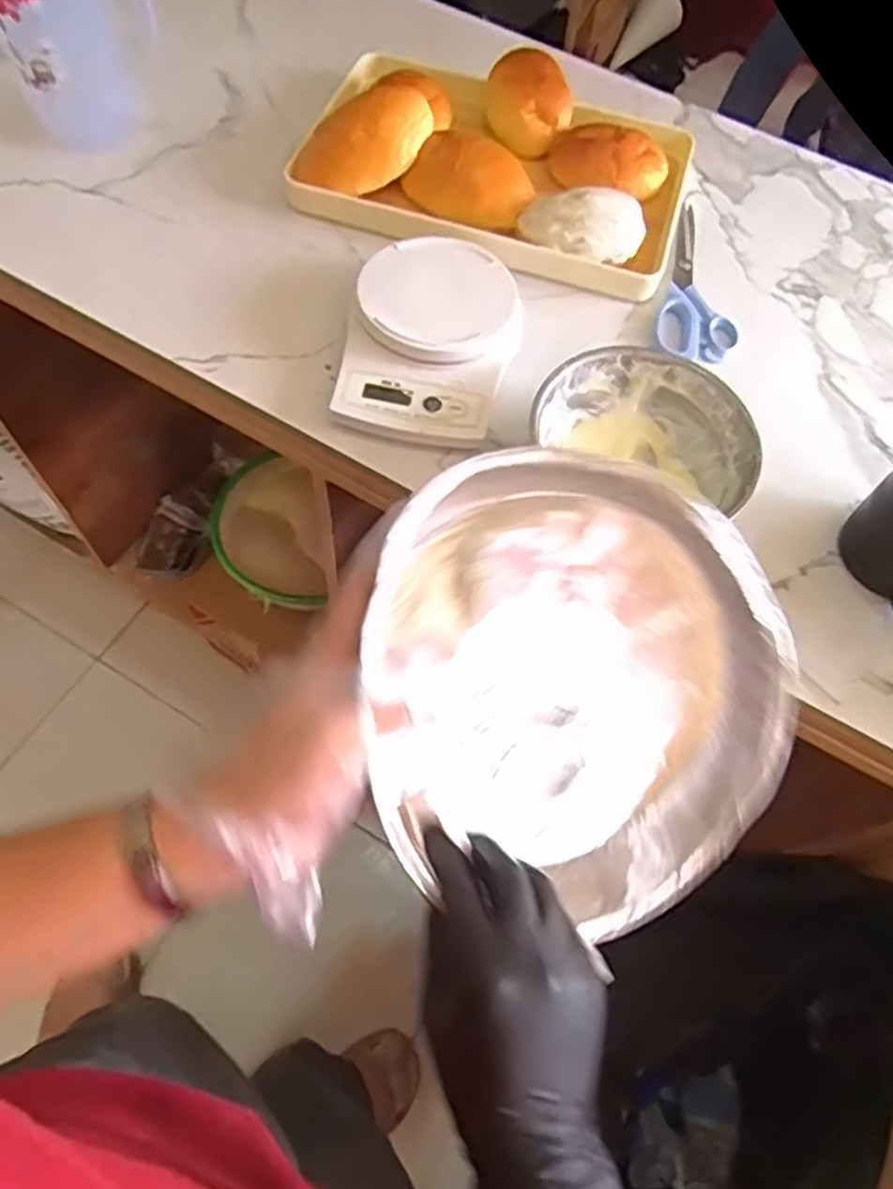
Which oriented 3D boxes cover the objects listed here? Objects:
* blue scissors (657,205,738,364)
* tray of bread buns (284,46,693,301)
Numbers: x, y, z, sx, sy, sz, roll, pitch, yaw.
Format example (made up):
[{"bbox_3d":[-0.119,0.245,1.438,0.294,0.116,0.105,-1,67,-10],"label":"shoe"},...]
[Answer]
[{"bbox_3d":[0.231,-0.280,0.655,0.066,0.017,0.180,14,63,2],"label":"blue scissors"},{"bbox_3d":[0.050,-0.411,0.682,0.352,0.075,0.255,18,63,4],"label":"tray of bread buns"}]

